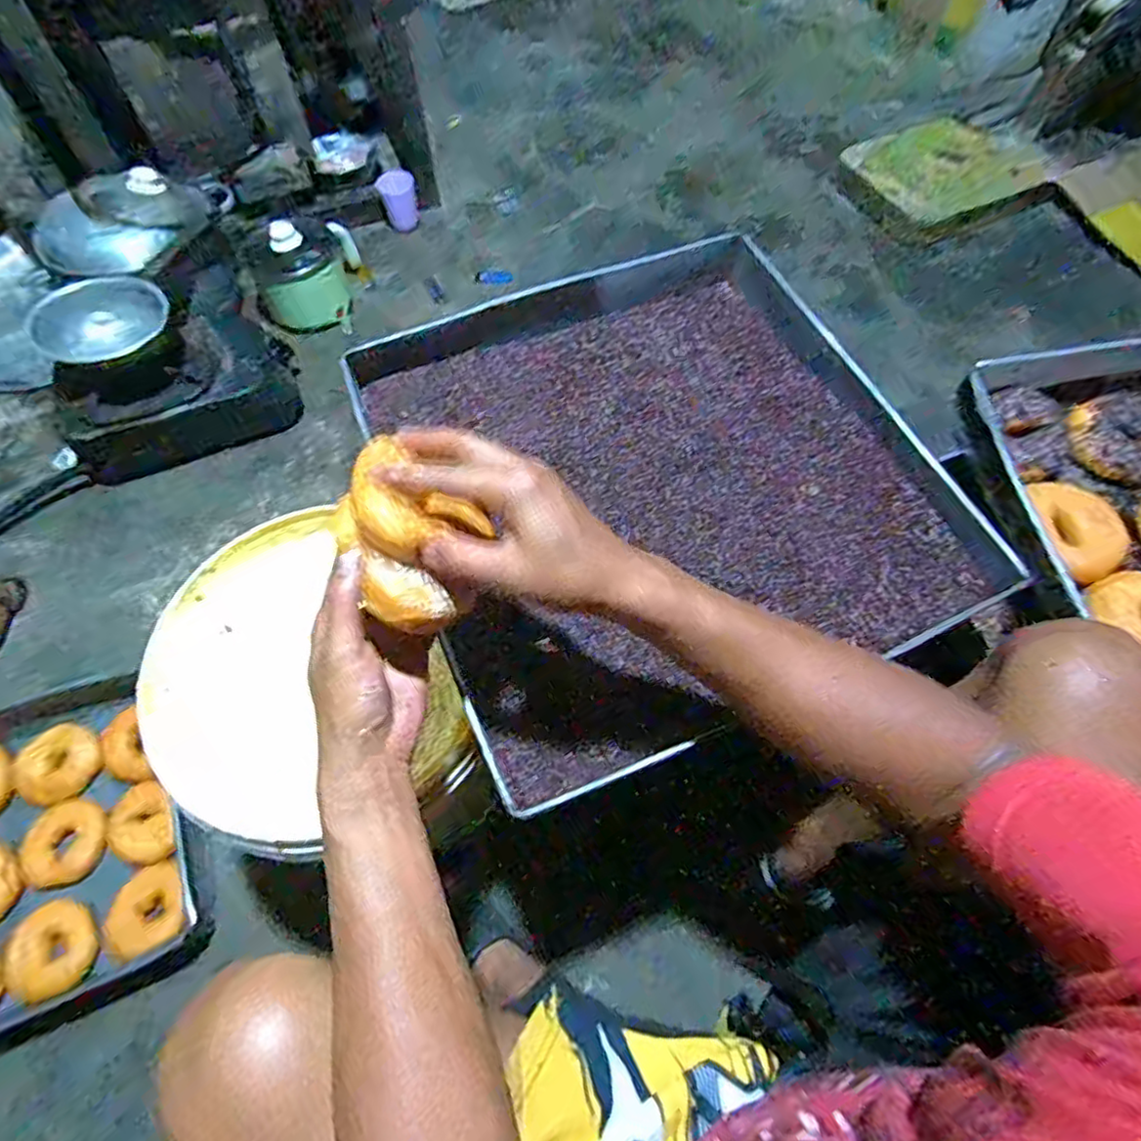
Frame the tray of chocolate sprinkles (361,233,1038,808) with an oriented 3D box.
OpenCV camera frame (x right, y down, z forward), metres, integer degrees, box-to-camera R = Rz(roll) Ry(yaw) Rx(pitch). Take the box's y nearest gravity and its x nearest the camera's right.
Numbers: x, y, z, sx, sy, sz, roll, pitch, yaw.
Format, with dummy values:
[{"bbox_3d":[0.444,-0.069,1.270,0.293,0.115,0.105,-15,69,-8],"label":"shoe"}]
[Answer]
[{"bbox_3d":[0.072,-0.104,0.595,0.450,0.061,0.482,-21,65,-9],"label":"tray of chocolate sprinkles"}]

